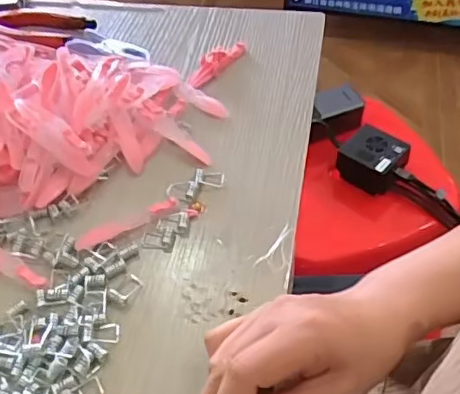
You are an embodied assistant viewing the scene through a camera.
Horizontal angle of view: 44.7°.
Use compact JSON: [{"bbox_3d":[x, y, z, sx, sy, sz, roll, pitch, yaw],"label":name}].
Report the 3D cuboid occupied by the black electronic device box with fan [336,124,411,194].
[{"bbox_3d":[0.193,-0.049,0.764,0.075,0.045,0.074,30,57,25],"label":"black electronic device box with fan"}]

